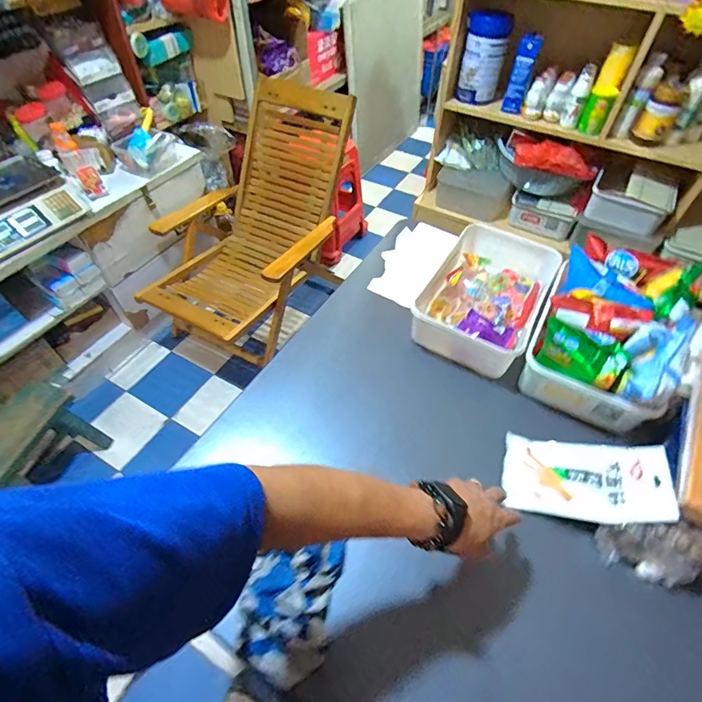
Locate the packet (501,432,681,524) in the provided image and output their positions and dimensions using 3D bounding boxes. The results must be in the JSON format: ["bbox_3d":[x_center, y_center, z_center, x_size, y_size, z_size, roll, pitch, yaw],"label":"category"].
[{"bbox_3d":[0.363,0.195,0.641,0.226,0.025,0.130,0,45,24],"label":"packet"}]

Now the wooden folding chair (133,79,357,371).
[{"bbox_3d":[-0.385,-0.522,1.690,0.586,0.813,0.985,17,52,11],"label":"wooden folding chair"}]

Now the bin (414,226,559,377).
[{"bbox_3d":[0.284,-0.117,0.862,0.214,0.106,0.299,26,54,18],"label":"bin"}]

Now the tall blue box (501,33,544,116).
[{"bbox_3d":[0.519,-0.837,1.249,0.063,0.198,0.038,16,52,10],"label":"tall blue box"}]

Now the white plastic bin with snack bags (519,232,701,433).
[{"bbox_3d":[0.474,-0.034,0.763,0.226,0.162,0.326,25,54,17],"label":"white plastic bin with snack bags"}]

